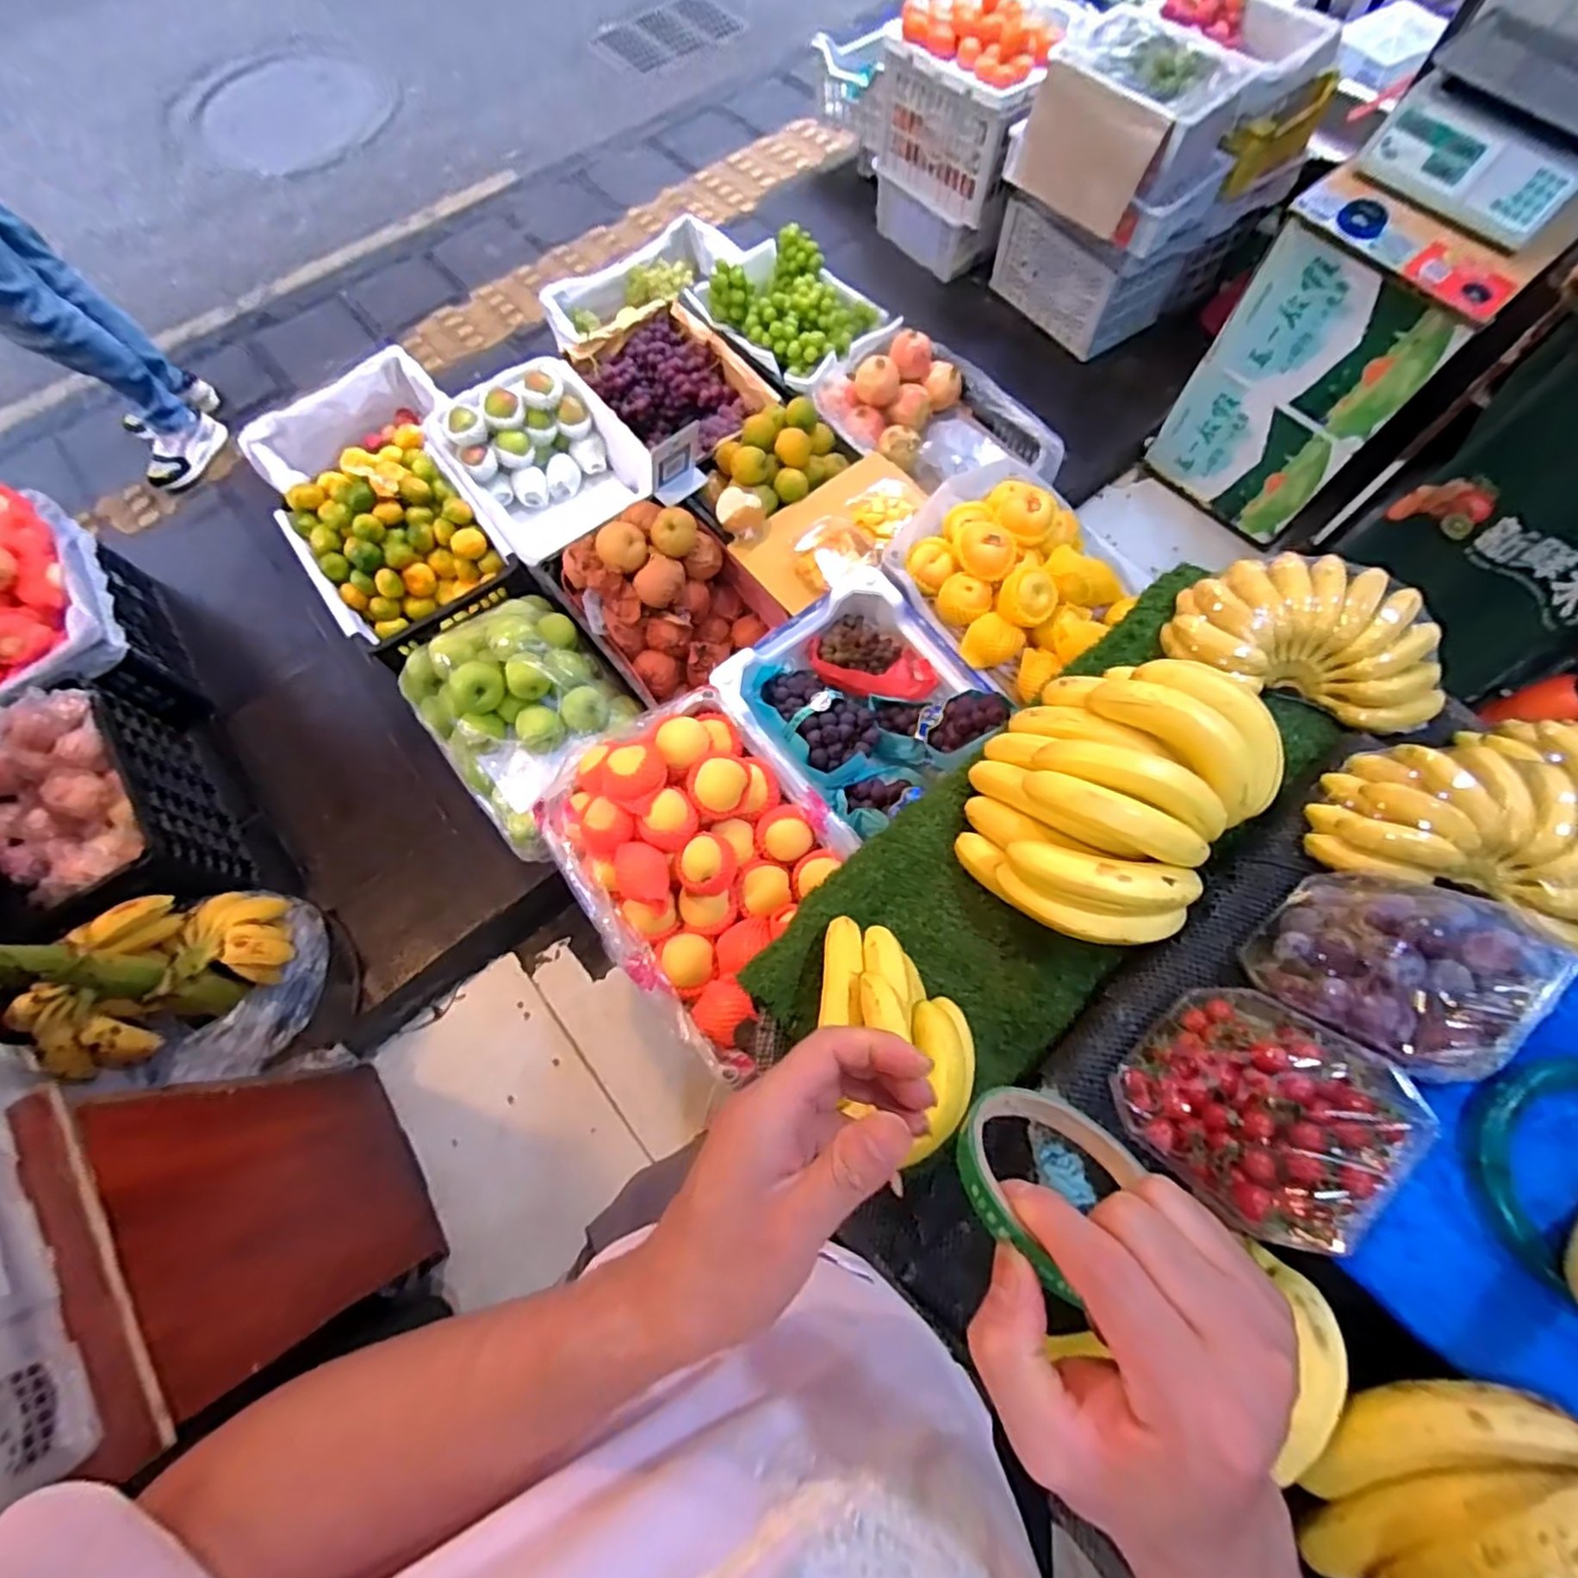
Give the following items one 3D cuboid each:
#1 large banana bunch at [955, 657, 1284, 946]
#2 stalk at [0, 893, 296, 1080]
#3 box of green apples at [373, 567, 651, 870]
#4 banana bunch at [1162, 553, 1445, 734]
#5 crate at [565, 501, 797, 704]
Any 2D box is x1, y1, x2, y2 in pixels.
[{"bbox_3d":[0.286,-0.002,0.585,0.215,0.097,0.271,38,76,13],"label":"large banana bunch"},{"bbox_3d":[-1.101,0.263,1.028,0.314,0.528,0.208,-42,75,-12],"label":"stalk"},{"bbox_3d":[-0.520,-0.182,1.263,0.353,0.185,0.538,-39,75,-11],"label":"box of green apples"},{"bbox_3d":[0.516,-0.153,0.660,0.256,0.054,0.147,21,73,8],"label":"banana bunch"},{"bbox_3d":[-0.237,-0.383,1.360,0.336,0.223,0.327,-40,75,-11],"label":"crate"}]

